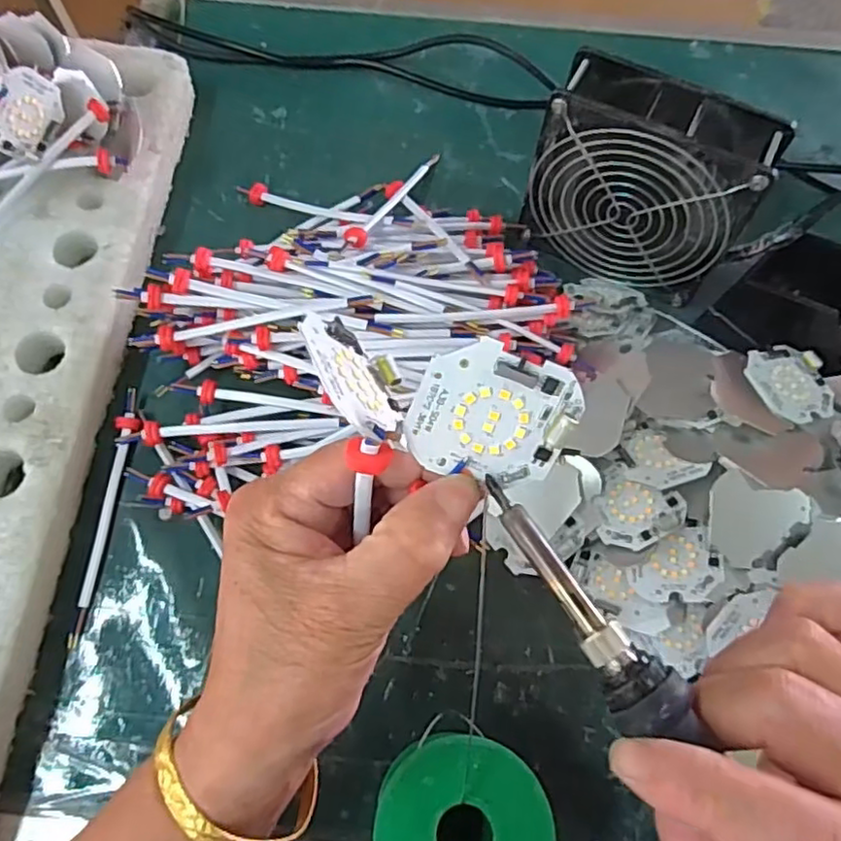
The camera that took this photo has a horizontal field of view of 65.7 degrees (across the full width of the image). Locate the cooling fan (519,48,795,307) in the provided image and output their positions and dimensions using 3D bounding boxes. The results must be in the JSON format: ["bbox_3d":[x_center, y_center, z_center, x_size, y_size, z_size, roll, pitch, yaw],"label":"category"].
[{"bbox_3d":[0.124,-0.131,0.380,0.116,0.118,0.046,26,70,9],"label":"cooling fan"}]

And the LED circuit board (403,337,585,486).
[{"bbox_3d":[0.021,0.001,0.194,0.045,0.044,0.007,20,26,-5],"label":"LED circuit board"}]

